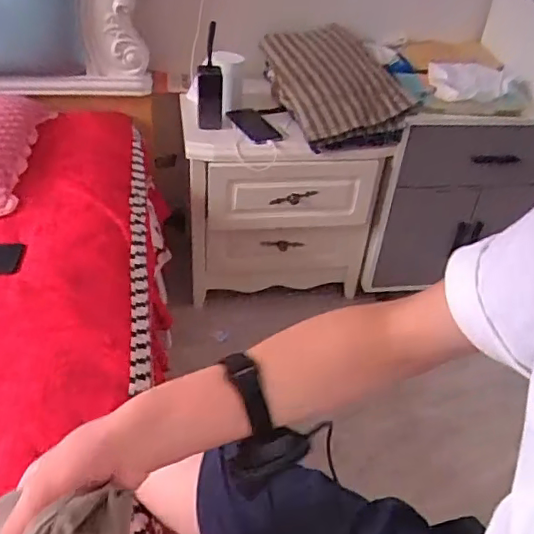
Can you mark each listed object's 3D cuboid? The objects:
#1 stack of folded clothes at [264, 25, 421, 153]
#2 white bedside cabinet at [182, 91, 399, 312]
[{"bbox_3d":[0.160,-0.411,1.336,0.256,0.199,0.317,-9,41,-18],"label":"stack of folded clothes"},{"bbox_3d":[0.023,-0.169,1.459,0.449,0.447,0.279,0,39,-7],"label":"white bedside cabinet"}]

